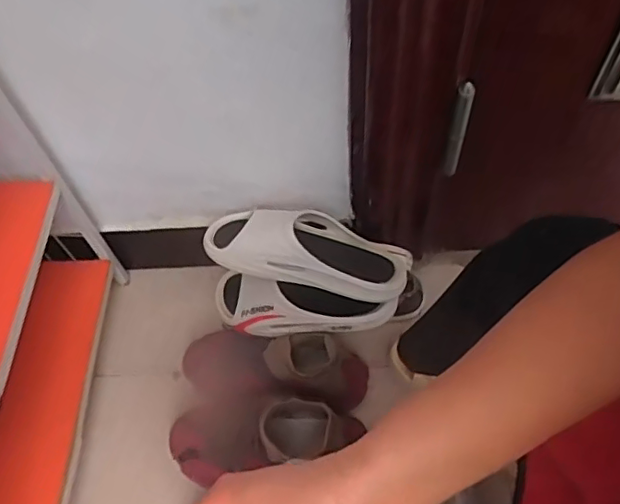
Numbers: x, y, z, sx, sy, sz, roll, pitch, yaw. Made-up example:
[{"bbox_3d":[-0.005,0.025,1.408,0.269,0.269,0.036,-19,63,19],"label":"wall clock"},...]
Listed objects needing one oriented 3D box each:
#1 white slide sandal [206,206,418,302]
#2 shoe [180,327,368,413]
[{"bbox_3d":[-0.004,-0.006,0.770,0.274,0.094,0.111,11,60,10],"label":"white slide sandal"},{"bbox_3d":[-0.050,0.162,0.807,0.253,0.109,0.097,1,59,4],"label":"shoe"}]

